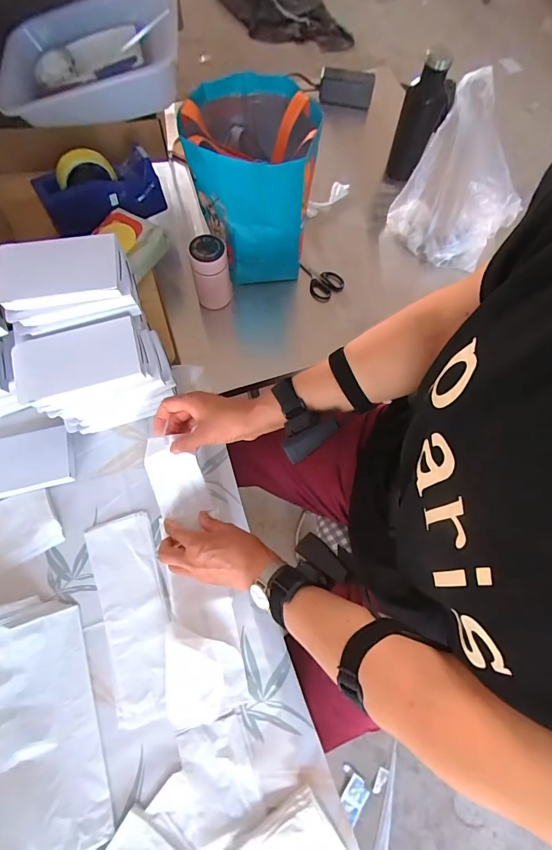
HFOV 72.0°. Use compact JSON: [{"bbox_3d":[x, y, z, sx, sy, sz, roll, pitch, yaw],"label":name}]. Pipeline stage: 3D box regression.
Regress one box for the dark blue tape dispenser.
[{"bbox_3d":[-0.296,-0.408,0.663,0.205,0.104,0.085,-32,74,-28],"label":"dark blue tape dispenser"}]

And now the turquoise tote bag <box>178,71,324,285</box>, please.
[{"bbox_3d":[-0.045,-0.418,0.682,0.203,0.252,0.208,2,70,-2],"label":"turquoise tote bag"}]

